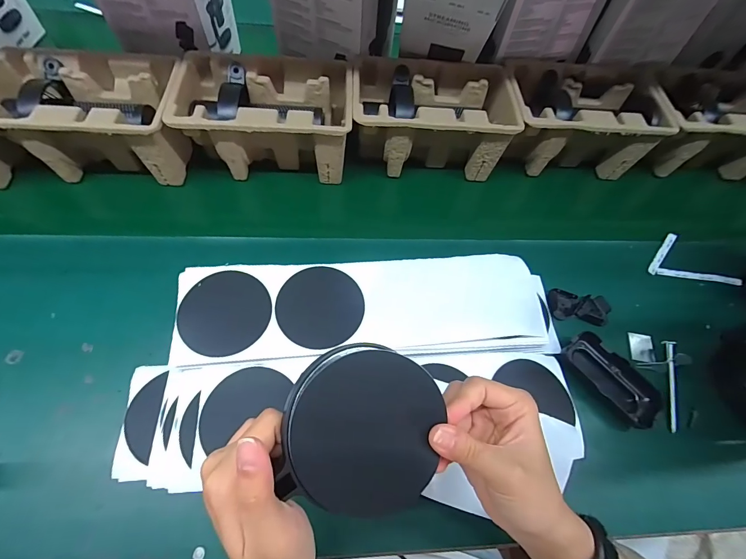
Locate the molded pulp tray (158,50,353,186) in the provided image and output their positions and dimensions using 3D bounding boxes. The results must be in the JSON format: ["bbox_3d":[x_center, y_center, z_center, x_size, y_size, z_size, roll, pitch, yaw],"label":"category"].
[{"bbox_3d":[-0.141,-0.223,0.505,0.228,0.105,0.143,0,61,-3],"label":"molded pulp tray"}]

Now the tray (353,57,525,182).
[{"bbox_3d":[0.084,-0.237,0.534,0.229,0.104,0.147,-1,61,-3],"label":"tray"}]

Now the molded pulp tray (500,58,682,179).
[{"bbox_3d":[0.315,-0.248,0.560,0.229,0.106,0.154,0,61,-3],"label":"molded pulp tray"}]

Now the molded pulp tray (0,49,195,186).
[{"bbox_3d":[-0.371,-0.212,0.481,0.224,0.108,0.144,1,61,-2],"label":"molded pulp tray"}]

